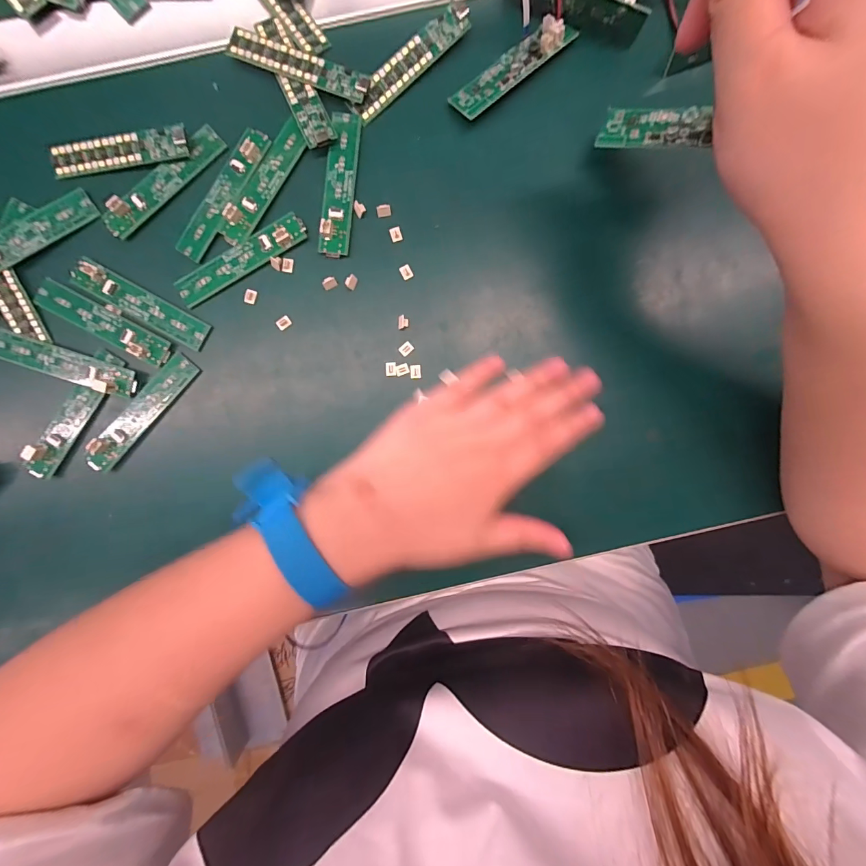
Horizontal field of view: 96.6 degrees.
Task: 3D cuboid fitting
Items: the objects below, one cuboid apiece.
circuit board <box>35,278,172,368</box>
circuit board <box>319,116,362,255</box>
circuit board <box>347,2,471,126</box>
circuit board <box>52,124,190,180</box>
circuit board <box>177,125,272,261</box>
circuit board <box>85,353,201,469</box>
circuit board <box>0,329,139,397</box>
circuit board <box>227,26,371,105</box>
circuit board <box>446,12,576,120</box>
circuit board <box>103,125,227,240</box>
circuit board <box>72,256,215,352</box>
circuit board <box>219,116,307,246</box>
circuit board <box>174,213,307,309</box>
[{"bbox_3d":[-0.193,-0.065,0.225,0.081,0.005,0.018,28,90,-1],"label":"circuit board"},{"bbox_3d":[-0.056,-0.147,0.227,0.019,0.006,0.083,6,90,-1],"label":"circuit board"},{"bbox_3d":[-0.014,-0.215,0.224,0.081,0.008,0.016,-40,91,0],"label":"circuit board"},{"bbox_3d":[-0.180,-0.162,0.221,0.078,0.008,0.018,-7,90,0],"label":"circuit board"},{"bbox_3d":[-0.123,-0.140,0.224,0.019,0.006,0.082,31,90,-1],"label":"circuit board"},{"bbox_3d":[-0.174,-0.012,0.228,0.017,0.010,0.083,42,90,-1],"label":"circuit board"},{"bbox_3d":[-0.214,-0.040,0.225,0.080,0.007,0.017,18,90,-1],"label":"circuit board"},{"bbox_3d":[-0.076,-0.212,0.223,0.081,0.007,0.018,19,90,-1],"label":"circuit board"},{"bbox_3d":[0.047,-0.214,0.224,0.081,0.009,0.020,-39,91,0],"label":"circuit board"},{"bbox_3d":[-0.157,-0.146,0.222,0.083,0.007,0.016,-41,91,0],"label":"circuit board"},{"bbox_3d":[-0.172,-0.076,0.226,0.081,0.007,0.018,28,90,-1],"label":"circuit board"},{"bbox_3d":[-0.099,-0.146,0.225,0.018,0.005,0.076,33,90,-1],"label":"circuit board"},{"bbox_3d":[-0.113,-0.103,0.227,0.082,0.006,0.017,-30,91,0],"label":"circuit board"}]

